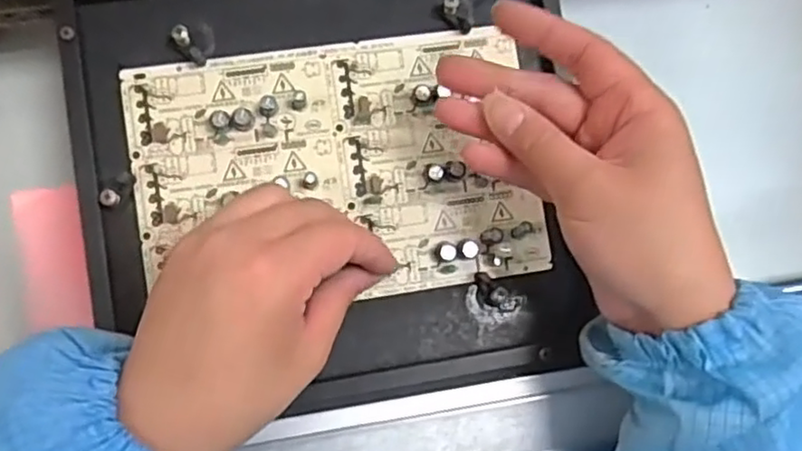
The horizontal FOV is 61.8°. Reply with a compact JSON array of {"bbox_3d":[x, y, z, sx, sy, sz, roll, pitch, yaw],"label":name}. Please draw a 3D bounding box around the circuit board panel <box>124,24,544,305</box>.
[{"bbox_3d":[-0.032,-0.029,0.352,0.204,0.015,0.133,-8,90,-4],"label":"circuit board panel"}]

